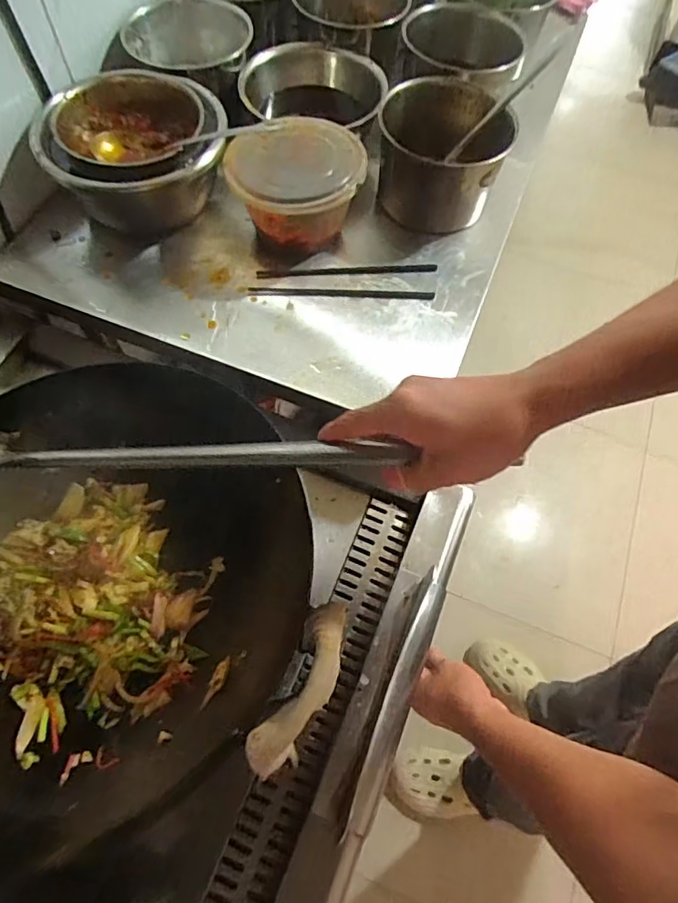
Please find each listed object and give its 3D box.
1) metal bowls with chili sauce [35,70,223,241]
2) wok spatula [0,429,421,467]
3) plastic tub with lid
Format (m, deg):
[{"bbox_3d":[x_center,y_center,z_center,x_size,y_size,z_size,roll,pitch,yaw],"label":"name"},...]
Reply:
[{"bbox_3d":[-0.255,-0.372,0.692,0.210,0.116,0.202,1,64,-3],"label":"metal bowls with chili sauce"},{"bbox_3d":[-0.147,0.001,0.439,0.404,0.034,0.053,0,63,12],"label":"wok spatula"},{"bbox_3d":[-0.052,-0.328,0.685,0.169,0.112,0.151,-16,66,-11],"label":"plastic tub with lid"}]

